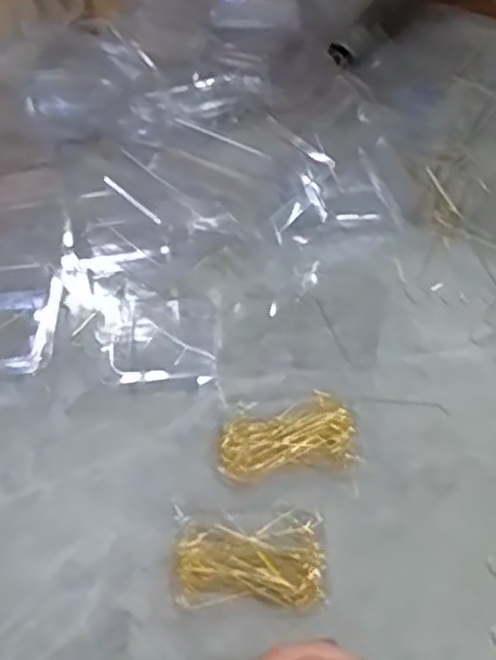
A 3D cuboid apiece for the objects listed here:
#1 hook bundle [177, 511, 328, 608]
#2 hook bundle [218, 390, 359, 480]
[{"bbox_3d":[0.001,0.111,0.364,0.068,0.013,0.045,-7,52,-1],"label":"hook bundle"},{"bbox_3d":[0.020,0.056,0.400,0.069,0.013,0.038,-9,52,-2],"label":"hook bundle"}]

